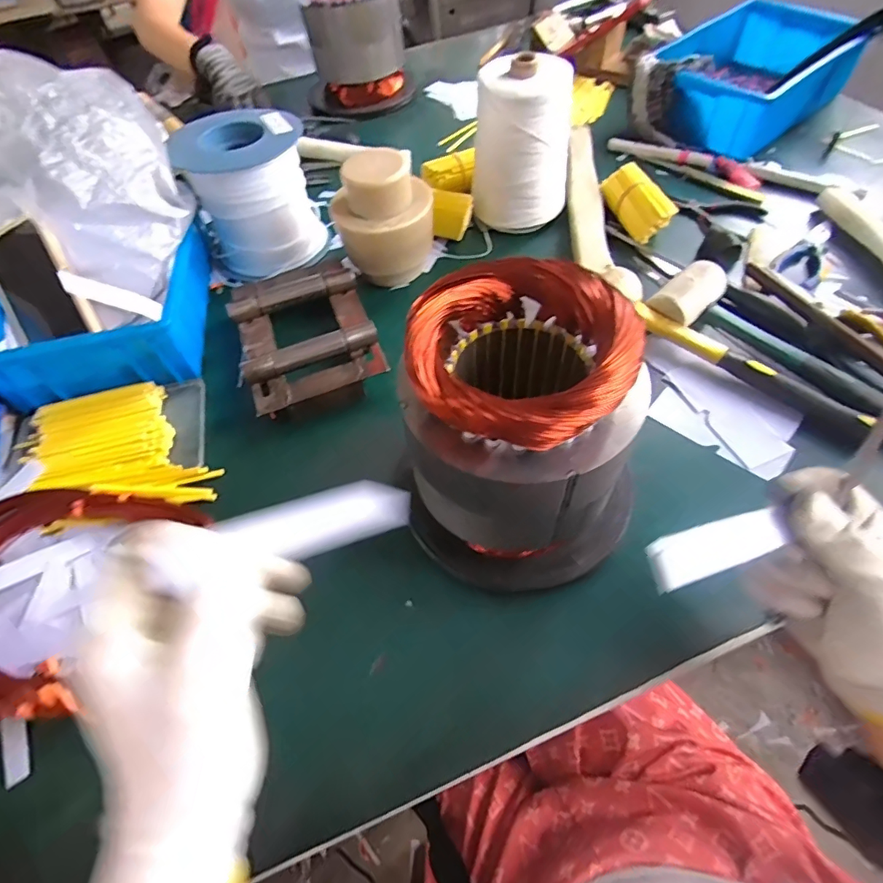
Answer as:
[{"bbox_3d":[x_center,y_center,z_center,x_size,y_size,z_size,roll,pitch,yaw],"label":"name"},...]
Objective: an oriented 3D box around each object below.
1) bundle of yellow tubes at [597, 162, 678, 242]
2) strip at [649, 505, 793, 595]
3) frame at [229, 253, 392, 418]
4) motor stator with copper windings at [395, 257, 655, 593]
[{"bbox_3d":[0.240,-0.295,0.611,0.051,0.049,0.130,-12,56,-3],"label":"bundle of yellow tubes"},{"bbox_3d":[0.145,0.054,0.259,0.082,0.005,0.024,-13,71,-18],"label":"strip"},{"bbox_3d":[-0.146,-0.122,0.526,0.131,0.047,0.197,-19,57,-8],"label":"frame"},{"bbox_3d":[0.059,0.001,0.345,0.161,0.186,0.160,27,63,21],"label":"motor stator with copper windings"}]

